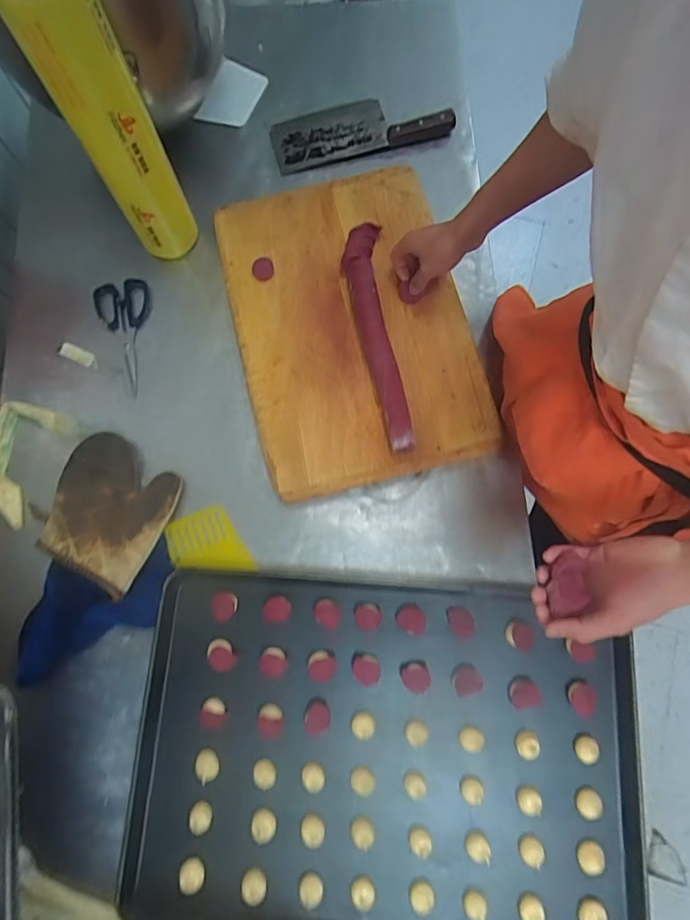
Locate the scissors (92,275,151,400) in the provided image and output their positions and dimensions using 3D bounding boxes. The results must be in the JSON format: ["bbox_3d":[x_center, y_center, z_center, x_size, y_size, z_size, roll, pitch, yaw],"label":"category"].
[{"bbox_3d":[-0.335,-0.187,0.753,0.080,0.012,0.188,-10,76,-2],"label":"scissors"}]

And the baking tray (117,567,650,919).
[{"bbox_3d":[0.054,0.357,0.615,0.603,0.026,0.404,3,76,1],"label":"baking tray"}]

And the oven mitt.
[{"bbox_3d":[-0.319,0.065,0.672,0.185,0.044,0.173,31,78,7],"label":"oven mitt"}]

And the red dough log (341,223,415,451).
[{"bbox_3d":[0.043,-0.174,0.701,0.058,0.035,0.338,-8,76,-2],"label":"red dough log"}]

